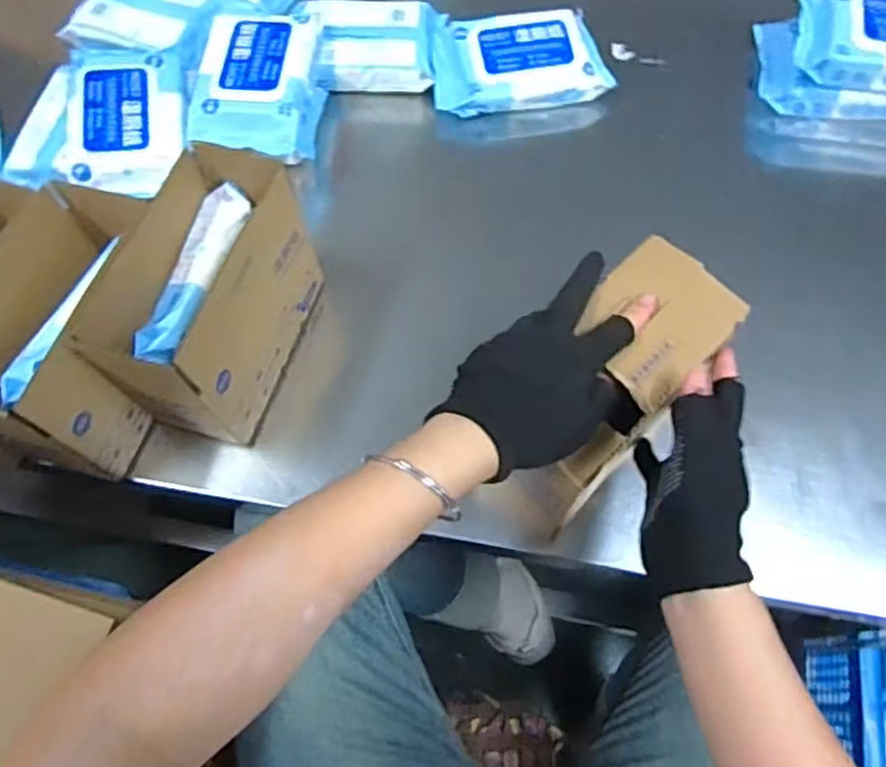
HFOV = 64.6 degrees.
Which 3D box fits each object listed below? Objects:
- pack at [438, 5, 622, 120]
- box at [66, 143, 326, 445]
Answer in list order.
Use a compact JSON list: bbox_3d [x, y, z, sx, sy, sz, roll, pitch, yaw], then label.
[{"bbox_3d":[0.079,-0.328,0.708,0.175,0.032,0.110,-3,66,-1],"label":"pack"},{"bbox_3d":[-0.176,-0.064,0.547,0.090,0.135,0.180,17,68,8],"label":"box"}]

